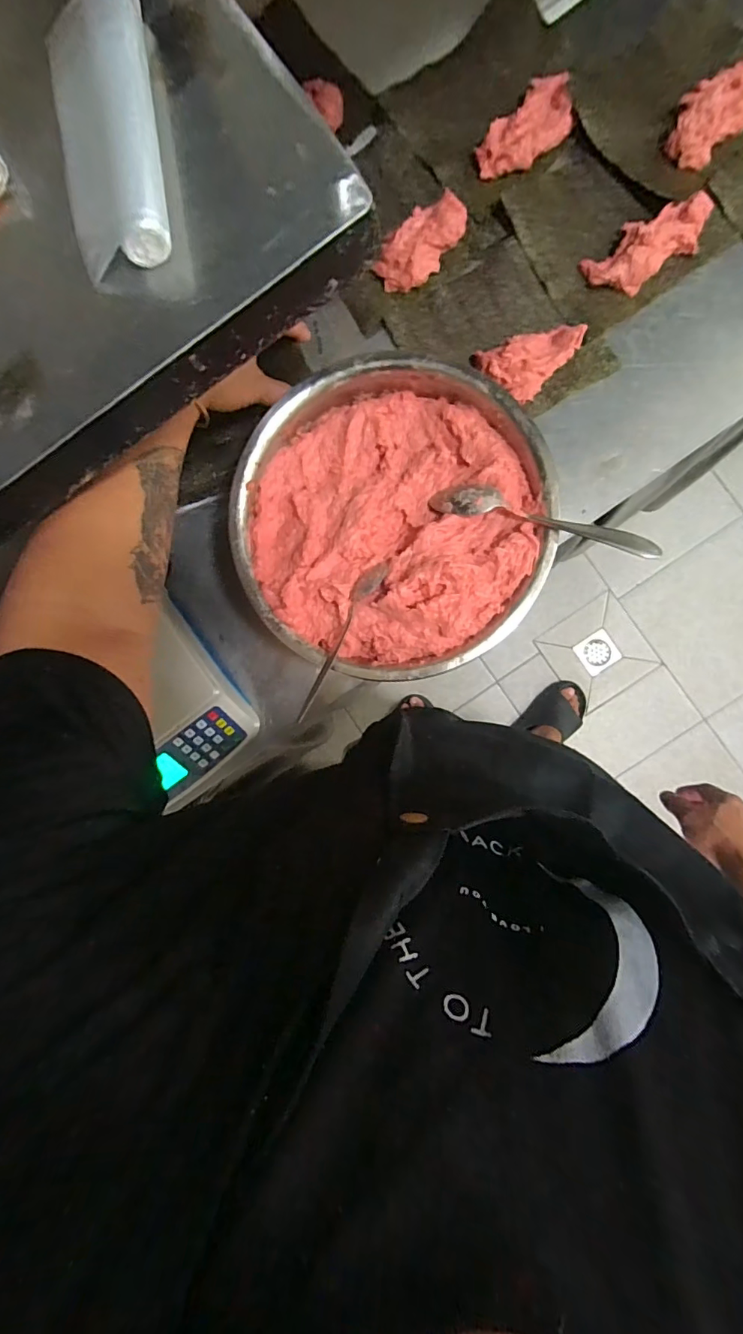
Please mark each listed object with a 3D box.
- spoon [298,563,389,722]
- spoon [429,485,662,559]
[{"bbox_3d":[-0.029,-0.027,0.429,0.022,0.025,0.156,30,92,4],"label":"spoon"},{"bbox_3d":[0.151,-0.131,0.431,0.196,0.039,0.029,15,91,4],"label":"spoon"}]

